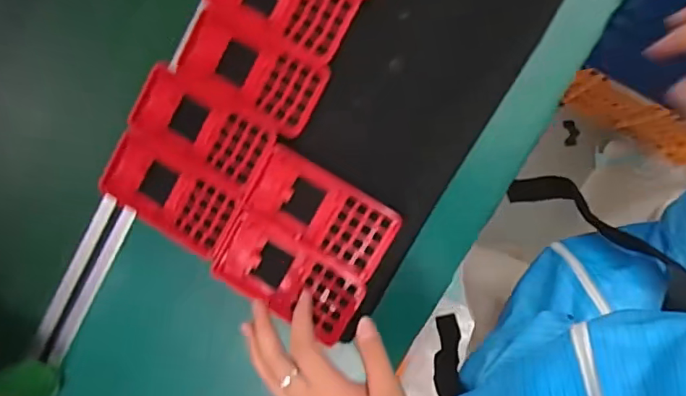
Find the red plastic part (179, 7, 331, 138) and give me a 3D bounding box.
[{"bbox_3d":[-0.076,-0.107,0.433,0.123,0.009,0.063,31,97,9],"label":"red plastic part"}]

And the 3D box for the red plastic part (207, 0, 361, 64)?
[{"bbox_3d":[-0.050,-0.163,0.423,0.121,0.016,0.061,29,97,10],"label":"red plastic part"}]

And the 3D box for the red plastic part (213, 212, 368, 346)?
[{"bbox_3d":[-0.045,0.067,0.439,0.122,0.017,0.067,30,95,7],"label":"red plastic part"}]

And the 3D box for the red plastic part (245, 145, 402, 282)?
[{"bbox_3d":[-0.017,0.012,0.429,0.121,0.007,0.063,31,97,9],"label":"red plastic part"}]

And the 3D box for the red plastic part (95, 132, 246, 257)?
[{"bbox_3d":[-0.148,-0.004,0.444,0.116,0.015,0.070,31,97,9],"label":"red plastic part"}]

